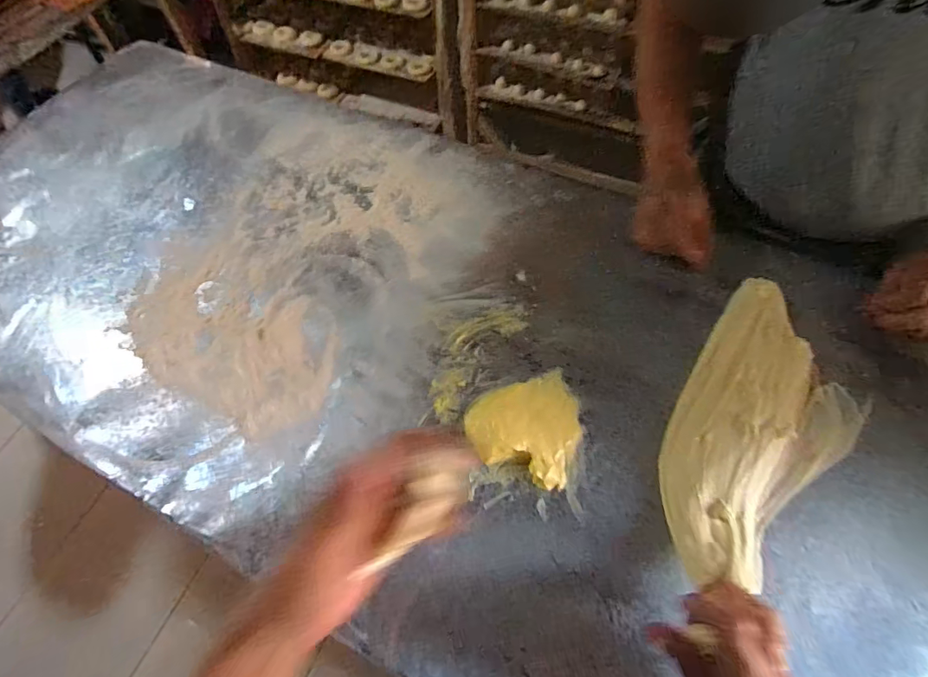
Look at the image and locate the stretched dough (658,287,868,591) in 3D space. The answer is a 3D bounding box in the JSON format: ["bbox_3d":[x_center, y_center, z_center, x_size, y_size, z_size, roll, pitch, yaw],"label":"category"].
[{"bbox_3d":[0.307,0.093,0.500,0.161,0.034,0.347,27,60,20],"label":"stretched dough"}]

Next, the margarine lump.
[{"bbox_3d":[0.068,0.085,0.524,0.115,0.018,0.123,19,63,14],"label":"margarine lump"}]

